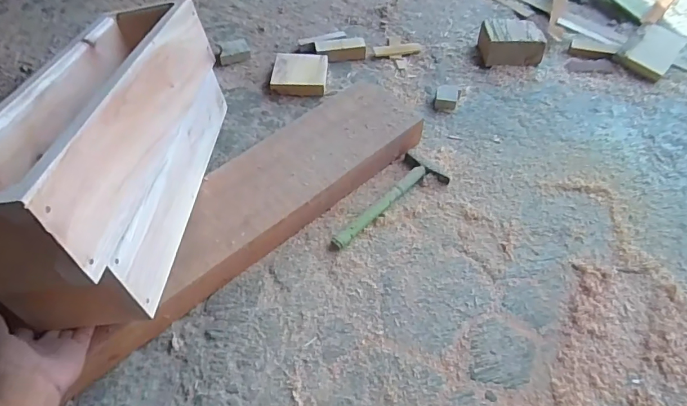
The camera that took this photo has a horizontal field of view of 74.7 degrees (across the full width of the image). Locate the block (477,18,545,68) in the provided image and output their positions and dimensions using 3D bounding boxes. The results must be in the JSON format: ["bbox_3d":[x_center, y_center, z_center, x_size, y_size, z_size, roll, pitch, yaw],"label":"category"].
[{"bbox_3d":[0.369,-0.355,1.001,0.123,0.067,0.108,-4,54,-4],"label":"block"}]

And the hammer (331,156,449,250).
[{"bbox_3d":[0.078,0.009,0.748,0.084,0.018,0.227,33,60,21],"label":"hammer"}]

